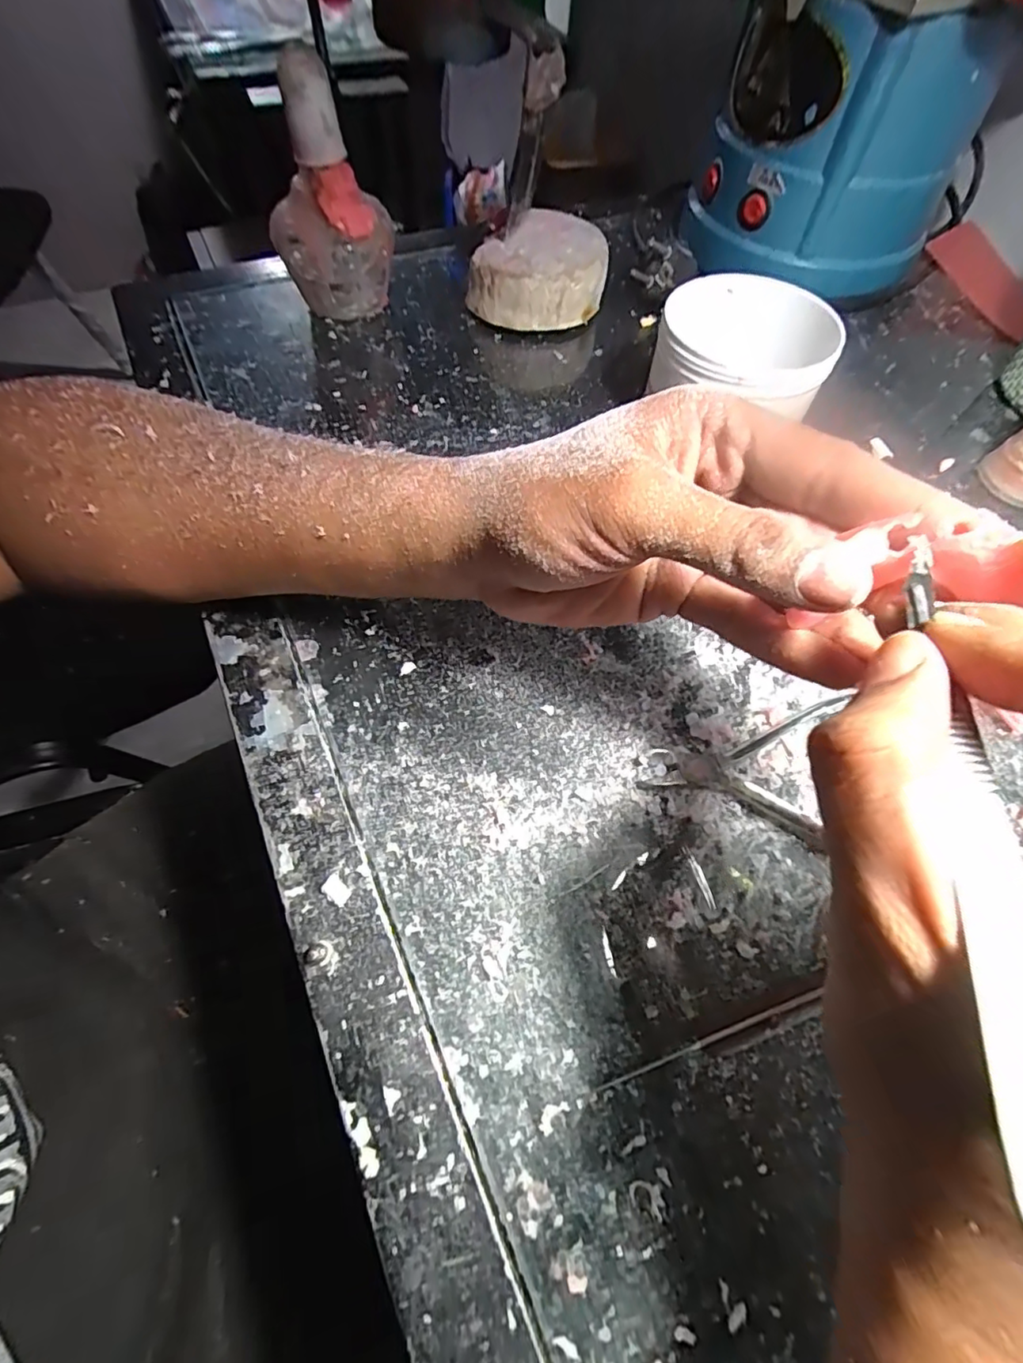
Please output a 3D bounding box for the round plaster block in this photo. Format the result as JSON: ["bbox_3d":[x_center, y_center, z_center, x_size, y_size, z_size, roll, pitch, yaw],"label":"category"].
[{"bbox_3d":[0.017,-0.274,0.376,0.086,0.043,0.082,5,61,0],"label":"round plaster block"}]

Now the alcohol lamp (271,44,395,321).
[{"bbox_3d":[-0.110,-0.286,0.334,0.070,0.117,0.062,-13,63,-9],"label":"alcohol lamp"}]

